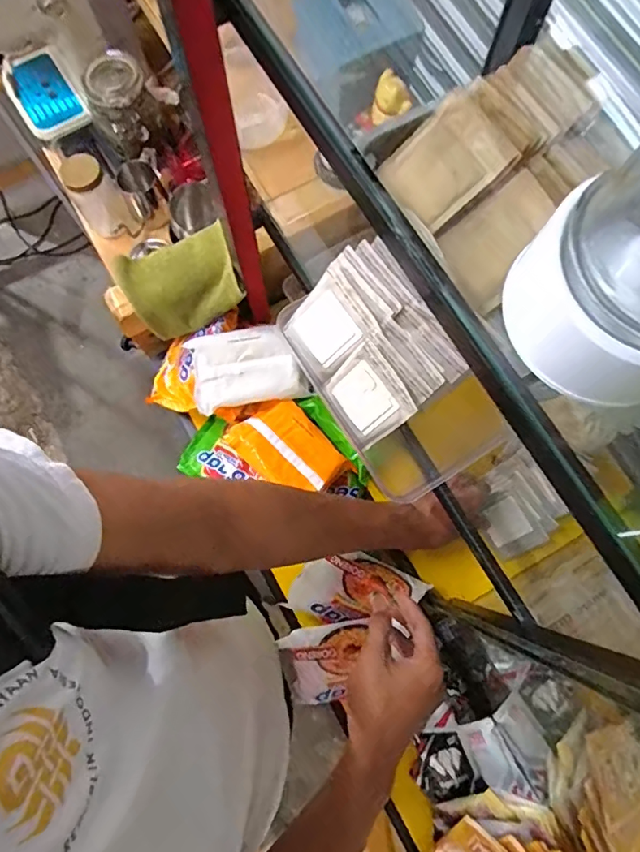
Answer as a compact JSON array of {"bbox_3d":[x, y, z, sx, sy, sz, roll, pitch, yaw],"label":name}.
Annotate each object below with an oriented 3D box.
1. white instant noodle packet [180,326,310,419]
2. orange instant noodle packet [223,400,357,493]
[{"bbox_3d":[-0.092,-0.074,0.647,0.135,0.040,0.096,-15,76,-5],"label":"white instant noodle packet"},{"bbox_3d":[-0.039,0.030,0.628,0.092,0.024,0.133,-43,80,-11],"label":"orange instant noodle packet"}]

